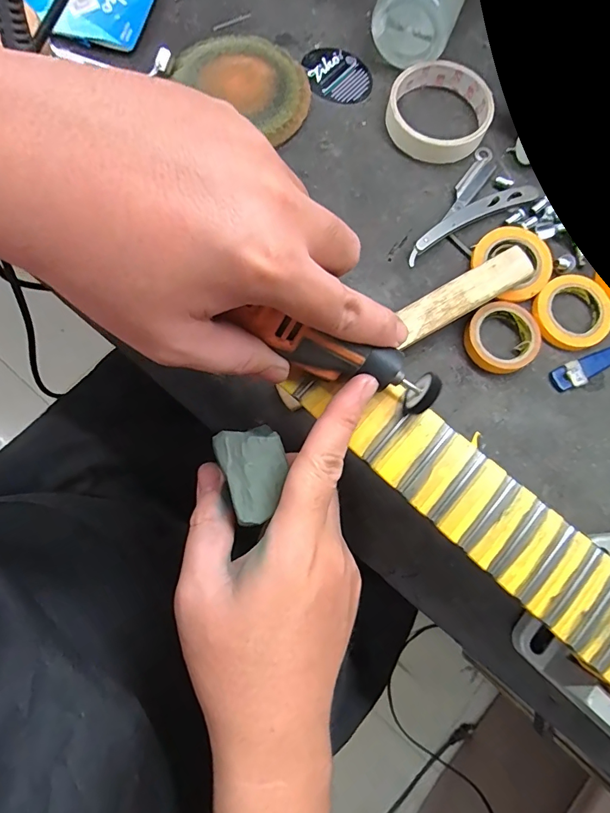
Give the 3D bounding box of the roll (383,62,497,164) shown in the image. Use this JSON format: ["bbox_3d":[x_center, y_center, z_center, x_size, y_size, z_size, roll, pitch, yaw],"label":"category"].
[{"bbox_3d":[0.112,-0.247,0.352,0.082,0.019,0.084,0,78,-1],"label":"roll"}]

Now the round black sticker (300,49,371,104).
[{"bbox_3d":[0.029,-0.292,0.370,0.060,0.004,0.054,12,78,2],"label":"round black sticker"}]

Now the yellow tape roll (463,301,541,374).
[{"bbox_3d":[0.145,-0.051,0.313,0.052,0.013,0.051,0,78,-1],"label":"yellow tape roll"}]

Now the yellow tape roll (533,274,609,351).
[{"bbox_3d":[0.203,-0.072,0.319,0.056,0.012,0.058,0,78,-1],"label":"yellow tape roll"}]

